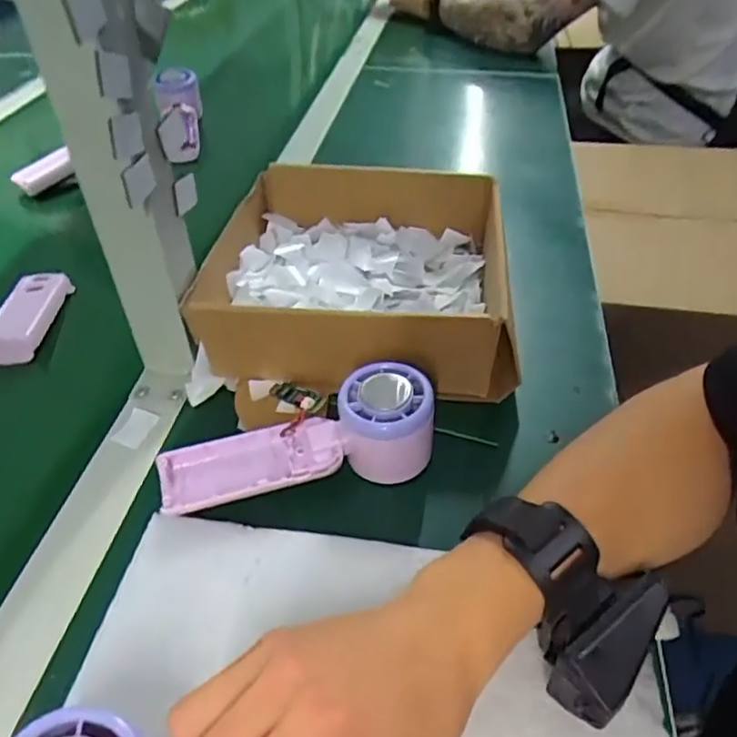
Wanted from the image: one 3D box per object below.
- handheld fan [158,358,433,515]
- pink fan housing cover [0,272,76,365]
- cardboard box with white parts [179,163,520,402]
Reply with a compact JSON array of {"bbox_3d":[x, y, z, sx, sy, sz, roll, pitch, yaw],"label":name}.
[{"bbox_3d":[-0.043,0.039,0.375,0.164,0.049,0.065,-9,43,-8],"label":"handheld fan"},{"bbox_3d":[-0.282,-0.044,0.511,0.051,0.017,0.103,-2,43,0],"label":"pink fan housing cover"},{"bbox_3d":[0.000,-0.077,0.495,0.218,0.074,0.218,6,43,7],"label":"cardboard box with white parts"}]

